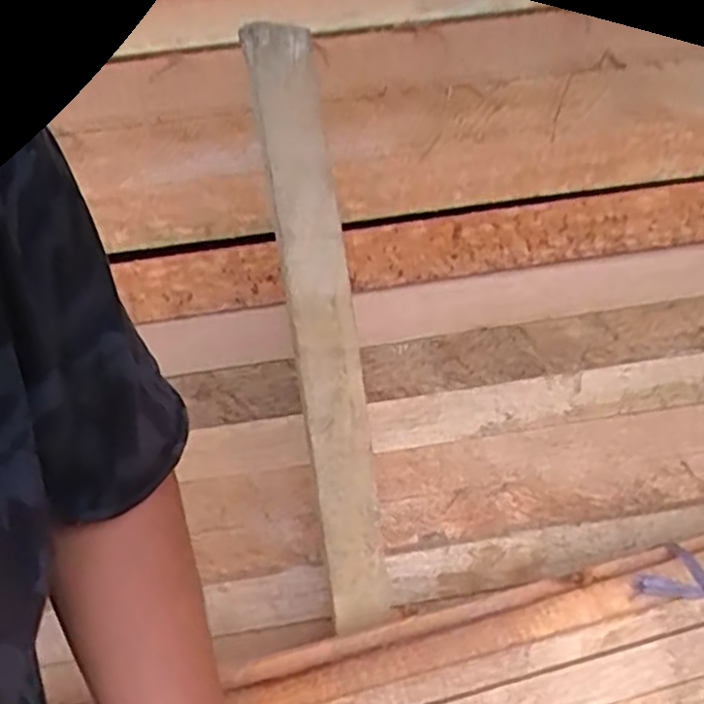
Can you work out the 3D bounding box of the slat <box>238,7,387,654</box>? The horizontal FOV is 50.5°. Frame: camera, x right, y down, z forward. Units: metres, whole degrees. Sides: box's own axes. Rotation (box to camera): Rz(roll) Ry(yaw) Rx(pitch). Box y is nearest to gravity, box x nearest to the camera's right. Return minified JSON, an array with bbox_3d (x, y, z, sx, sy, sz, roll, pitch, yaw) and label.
[{"bbox_3d":[-0.021,0.002,0.595,0.053,0.484,0.020,-9,13,-6],"label":"slat"}]

